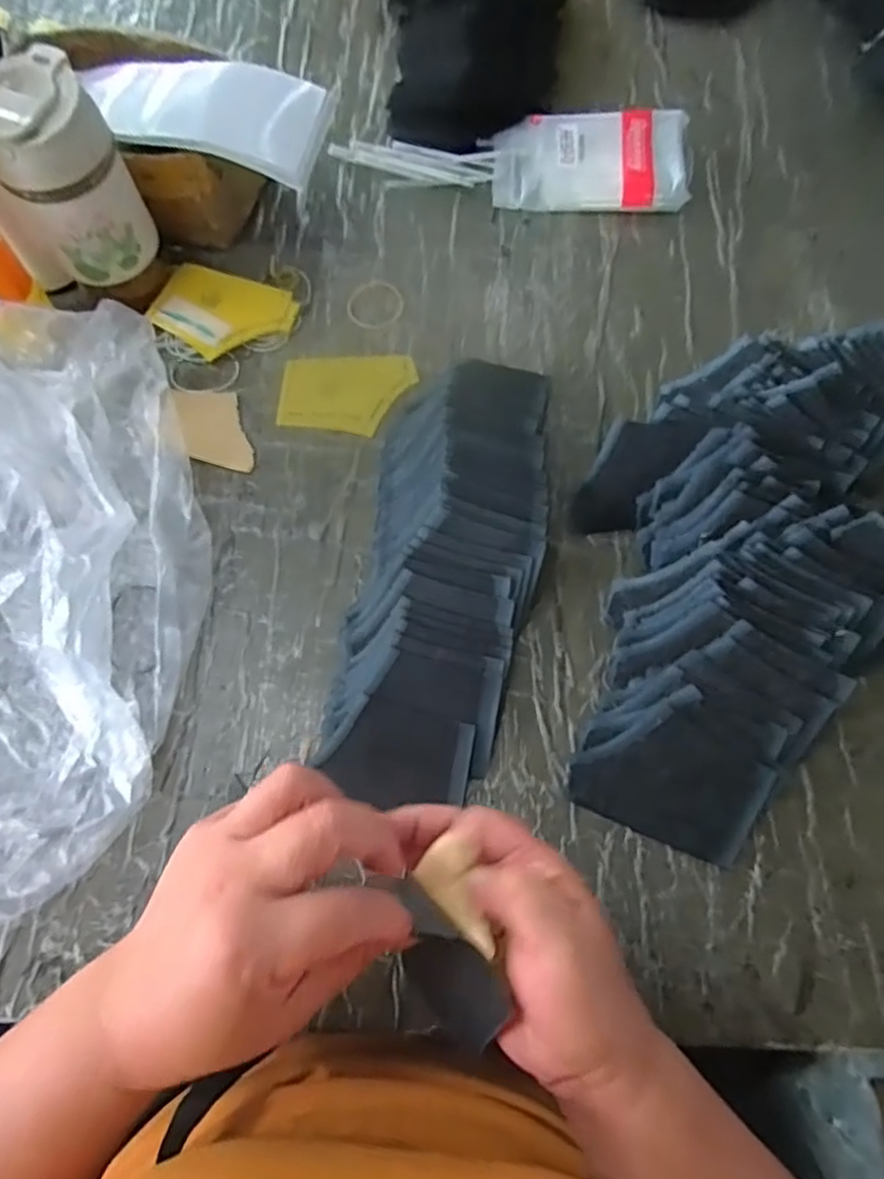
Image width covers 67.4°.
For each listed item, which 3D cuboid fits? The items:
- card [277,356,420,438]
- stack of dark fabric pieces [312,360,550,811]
[{"bbox_3d":[-0.075,-0.155,0.525,0.102,0.006,0.069,1,68,3],"label":"card"},{"bbox_3d":[0.005,-0.028,0.446,0.122,0.041,0.342,8,69,5],"label":"stack of dark fabric pieces"}]

